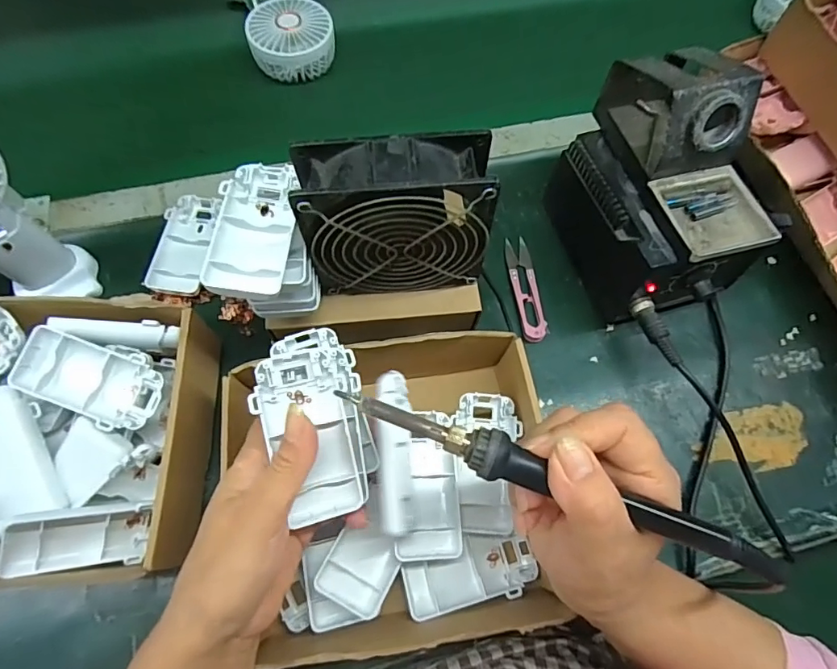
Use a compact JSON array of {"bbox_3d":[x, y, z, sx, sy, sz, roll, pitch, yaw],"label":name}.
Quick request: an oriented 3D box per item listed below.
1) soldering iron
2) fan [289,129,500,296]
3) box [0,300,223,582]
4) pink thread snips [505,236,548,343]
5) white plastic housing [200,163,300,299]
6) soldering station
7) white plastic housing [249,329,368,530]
[{"bbox_3d":[0.062,0.066,0.221,0.208,0.013,0.018,20,69,6],"label":"soldering iron"},{"bbox_3d":[-0.015,-0.075,0.329,0.117,0.114,0.046,-1,68,-3],"label":"fan"},{"bbox_3d":[-0.256,0.070,0.340,0.232,0.078,0.178,0,68,-3],"label":"box"},{"bbox_3d":[0.096,-0.042,0.438,0.023,0.010,0.103,-5,68,-4],"label":"pink thread snips"},{"bbox_3d":[-0.102,-0.069,0.312,0.045,0.022,0.107,2,68,-2],"label":"white plastic housing"},{"bbox_3d":[0.189,-0.115,0.392,0.113,0.158,0.173,-17,70,-9],"label":"soldering station"},{"bbox_3d":[-0.059,0.051,0.287,0.056,0.032,0.106,-14,84,-8],"label":"white plastic housing"}]

